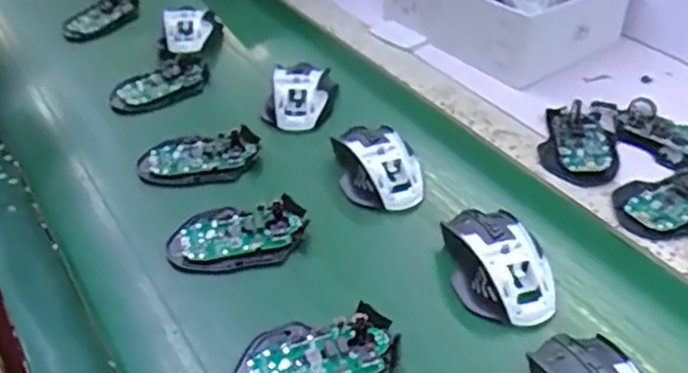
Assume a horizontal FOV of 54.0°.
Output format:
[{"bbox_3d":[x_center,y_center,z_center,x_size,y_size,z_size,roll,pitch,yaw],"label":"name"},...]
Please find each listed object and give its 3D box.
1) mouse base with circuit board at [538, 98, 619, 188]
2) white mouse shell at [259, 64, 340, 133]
[{"bbox_3d":[0.229,-0.042,0.659,0.071,0.019,0.102,3,47,14],"label":"mouse base with circuit board"},{"bbox_3d":[-0.046,-0.096,0.723,0.070,0.045,0.076,3,30,2],"label":"white mouse shell"}]

